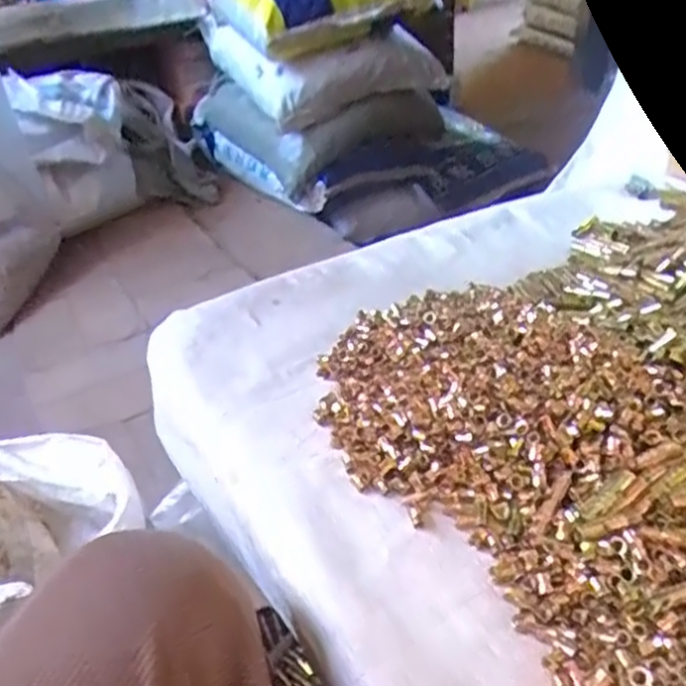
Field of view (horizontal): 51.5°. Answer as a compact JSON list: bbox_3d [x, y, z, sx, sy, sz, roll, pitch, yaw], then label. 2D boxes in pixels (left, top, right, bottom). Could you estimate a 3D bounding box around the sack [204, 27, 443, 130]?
[{"bbox_3d":[-0.034,-0.699,1.748,0.435,0.160,0.504,-20,40,-21],"label":"sack"}]

